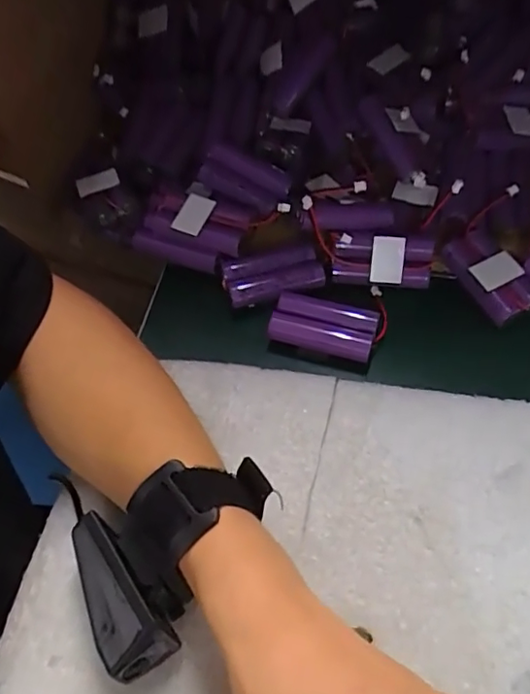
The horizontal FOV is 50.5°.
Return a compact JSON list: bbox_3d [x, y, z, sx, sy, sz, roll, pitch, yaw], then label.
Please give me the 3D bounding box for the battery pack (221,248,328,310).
[{"bbox_3d":[0.005,-0.047,0.383,0.067,0.018,0.035,-8,55,-2],"label":"battery pack"}]

